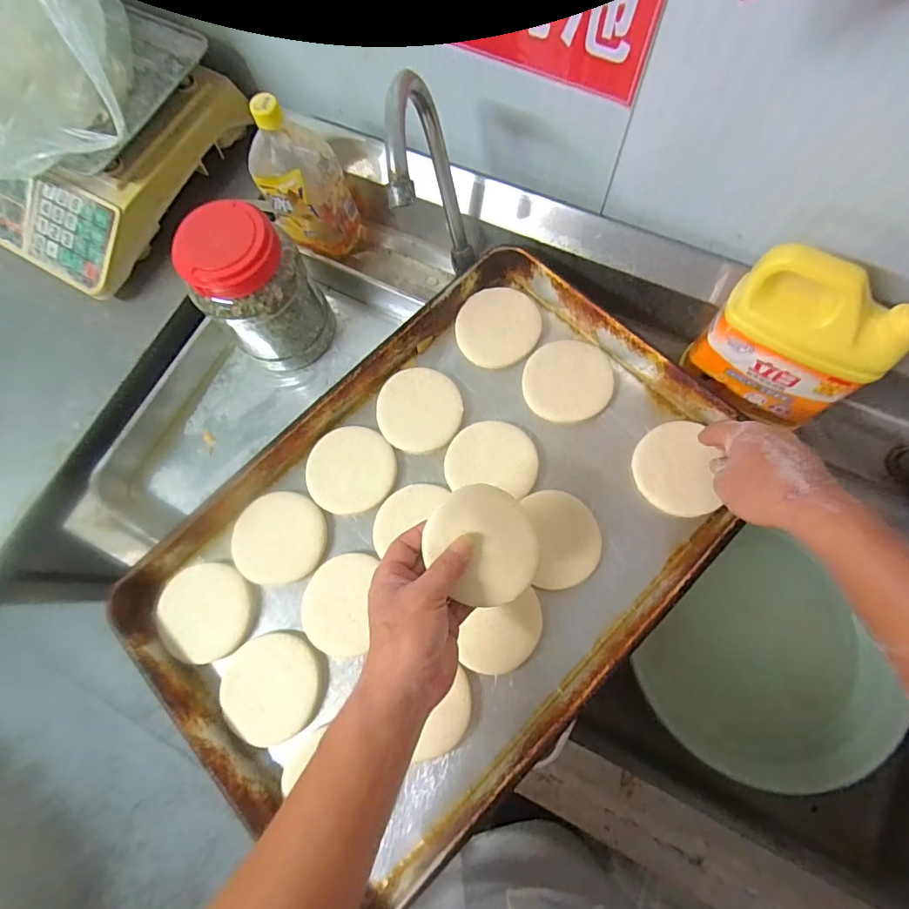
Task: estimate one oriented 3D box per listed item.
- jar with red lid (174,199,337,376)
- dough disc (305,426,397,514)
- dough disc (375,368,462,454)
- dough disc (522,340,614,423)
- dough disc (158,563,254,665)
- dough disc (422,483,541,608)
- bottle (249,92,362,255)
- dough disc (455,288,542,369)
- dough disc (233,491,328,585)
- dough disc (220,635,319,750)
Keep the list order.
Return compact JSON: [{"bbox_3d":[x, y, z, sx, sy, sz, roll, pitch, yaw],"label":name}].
[{"bbox_3d":[-0.226,-0.187,0.577,0.124,0.170,0.107,-31,75,-7],"label":"jar with red lid"},{"bbox_3d":[-0.115,0.015,0.548,0.095,0.006,0.098,-1,74,2],"label":"dough disc"},{"bbox_3d":[-0.039,-0.052,0.567,0.093,0.010,0.100,-1,74,2],"label":"dough disc"},{"bbox_3d":[0.130,-0.084,0.564,0.096,0.011,0.096,-1,74,2],"label":"dough disc"},{"bbox_3d":[-0.258,0.162,0.512,0.090,0.009,0.100,-38,76,-8],"label":"dough disc"},{"bbox_3d":[0.025,0.075,0.413,0.093,0.008,0.097,4,72,-12],"label":"dough disc"},{"bbox_3d":[-0.192,-0.348,0.617,0.109,0.182,0.101,-21,74,-4],"label":"bottle"},{"bbox_3d":[0.052,-0.153,0.585,0.098,0.007,0.098,-1,74,2],"label":"dough disc"},{"bbox_3d":[-0.189,0.088,0.527,0.097,0.011,0.093,-1,74,2],"label":"dough disc"},{"bbox_3d":[-0.177,0.225,0.480,0.091,0.015,0.094,-1,74,2],"label":"dough disc"}]

